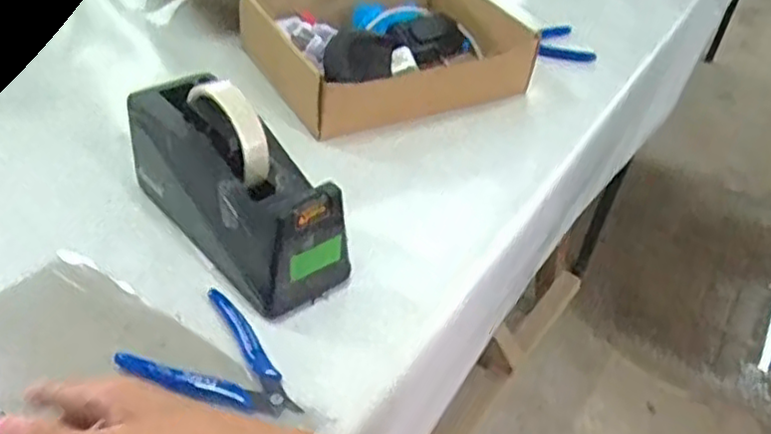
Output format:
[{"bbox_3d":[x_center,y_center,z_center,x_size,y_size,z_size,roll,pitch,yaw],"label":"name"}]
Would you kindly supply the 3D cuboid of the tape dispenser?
[{"bbox_3d":[-0.117,-0.029,0.537,0.197,0.113,0.074,35,47,30],"label":"tape dispenser"}]

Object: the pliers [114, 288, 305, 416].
[{"bbox_3d":[-0.109,0.100,0.463,0.111,0.011,0.085,31,45,26],"label":"pliers"}]

